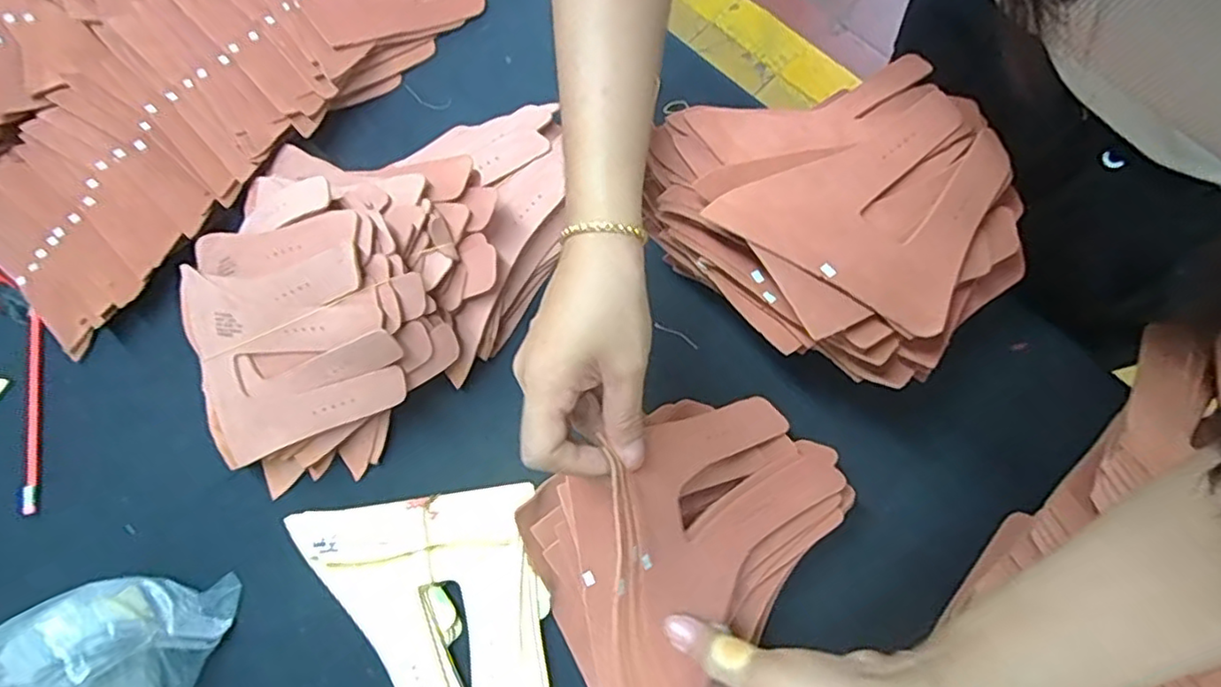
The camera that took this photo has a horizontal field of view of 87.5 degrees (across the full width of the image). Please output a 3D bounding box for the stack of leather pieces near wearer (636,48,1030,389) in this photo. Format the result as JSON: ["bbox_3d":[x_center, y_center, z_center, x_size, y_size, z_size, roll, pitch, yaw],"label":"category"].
[{"bbox_3d":[0.158,-0.094,0.398,0.212,0.069,0.211,-42,77,-9],"label":"stack of leather pieces near wearer"}]

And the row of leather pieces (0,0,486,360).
[{"bbox_3d":[-0.325,-0.215,0.533,0.176,0.059,0.461,41,80,12],"label":"row of leather pieces"}]

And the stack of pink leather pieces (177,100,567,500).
[{"bbox_3d":[-0.183,-0.065,0.452,0.216,0.120,0.323,30,78,9],"label":"stack of pink leather pieces"}]

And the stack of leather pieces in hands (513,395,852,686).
[{"bbox_3d":[0.050,0.115,0.379,0.205,0.126,0.131,-29,76,-6],"label":"stack of leather pieces in hands"}]

